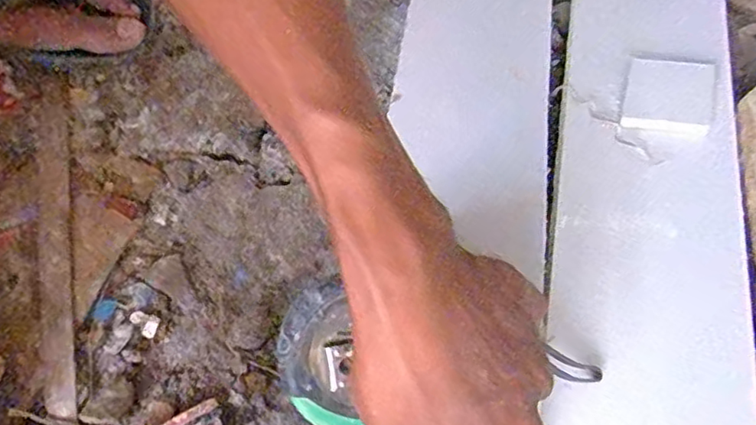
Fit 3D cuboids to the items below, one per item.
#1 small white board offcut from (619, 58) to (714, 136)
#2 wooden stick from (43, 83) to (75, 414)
[{"bbox_3d":[0.181,-0.074,0.384,0.049,0.004,0.056,10,64,24],"label":"small white board offcut"},{"bbox_3d":[-0.211,0.012,0.405,0.018,0.006,0.248,-12,60,-8],"label":"wooden stick"}]

